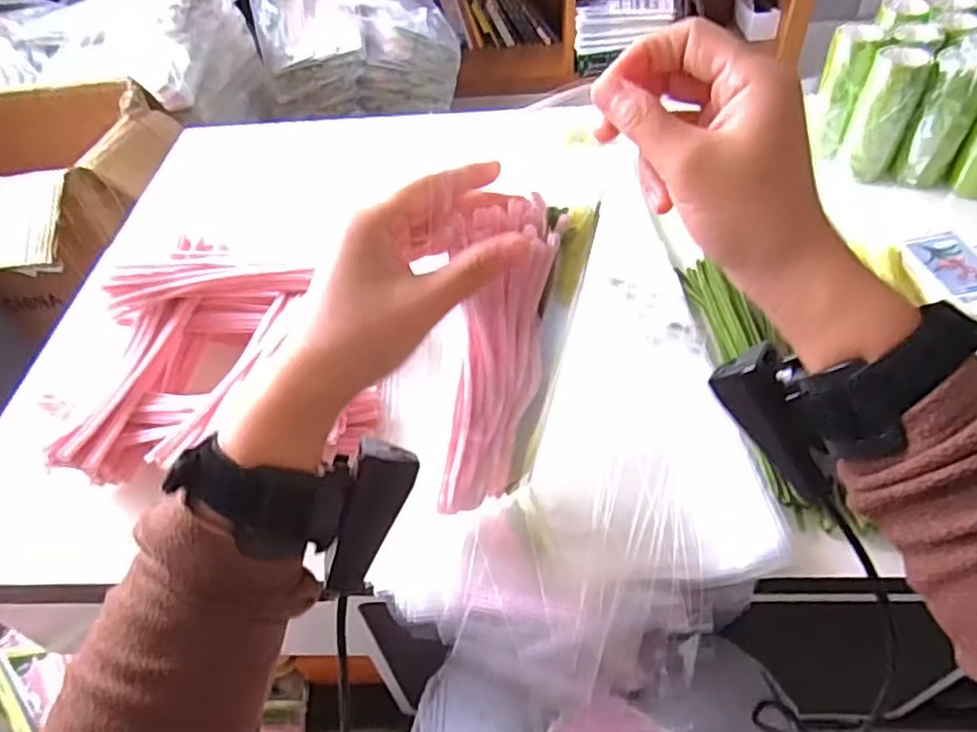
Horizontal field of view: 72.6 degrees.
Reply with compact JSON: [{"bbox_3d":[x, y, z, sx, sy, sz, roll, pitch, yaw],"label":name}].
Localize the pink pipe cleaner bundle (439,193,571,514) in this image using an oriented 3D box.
[{"bbox_3d":[0.000,0.020,0.423,0.058,0.286,0.028,-6,54,-11],"label":"pink pipe cleaner bundle"}]

